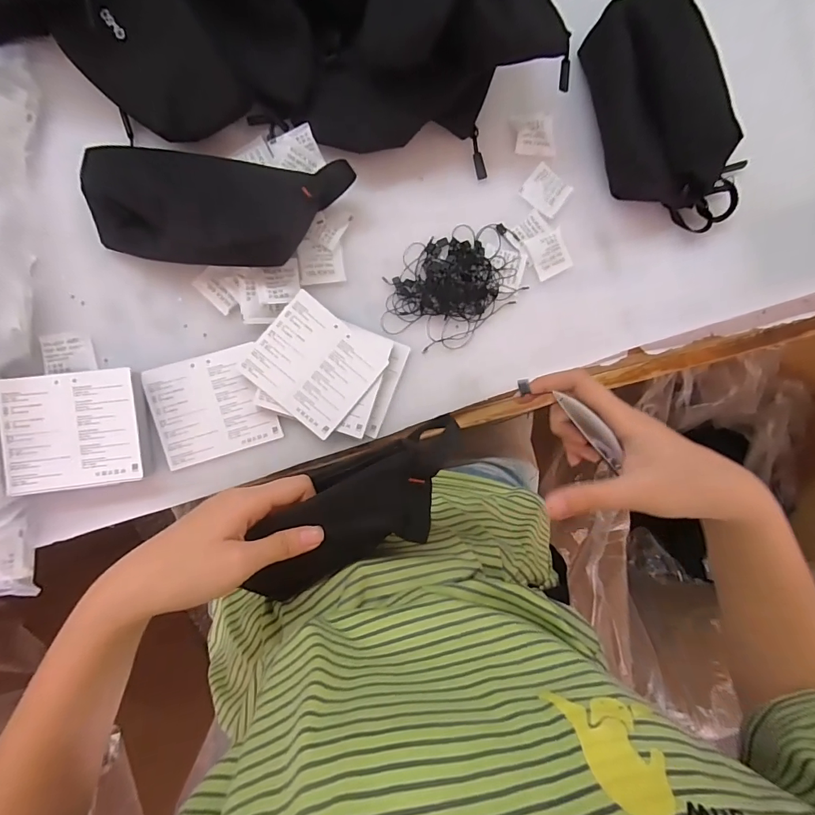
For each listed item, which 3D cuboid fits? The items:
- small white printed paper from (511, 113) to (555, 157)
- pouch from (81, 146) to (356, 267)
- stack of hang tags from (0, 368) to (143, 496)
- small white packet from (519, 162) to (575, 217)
[{"bbox_3d":[0.121,-0.260,0.420,0.042,0.006,0.035,-4,91,-7],"label":"small white printed paper"},{"bbox_3d":[-0.156,-0.163,0.355,0.207,0.062,0.089,3,91,-7],"label":"pouch"},{"bbox_3d":[-0.269,0.018,0.361,0.098,0.030,0.090,-7,92,-7],"label":"stack of hang tags"},{"bbox_3d":[0.134,-0.209,0.422,0.041,0.004,0.038,37,86,-6],"label":"small white packet"}]

